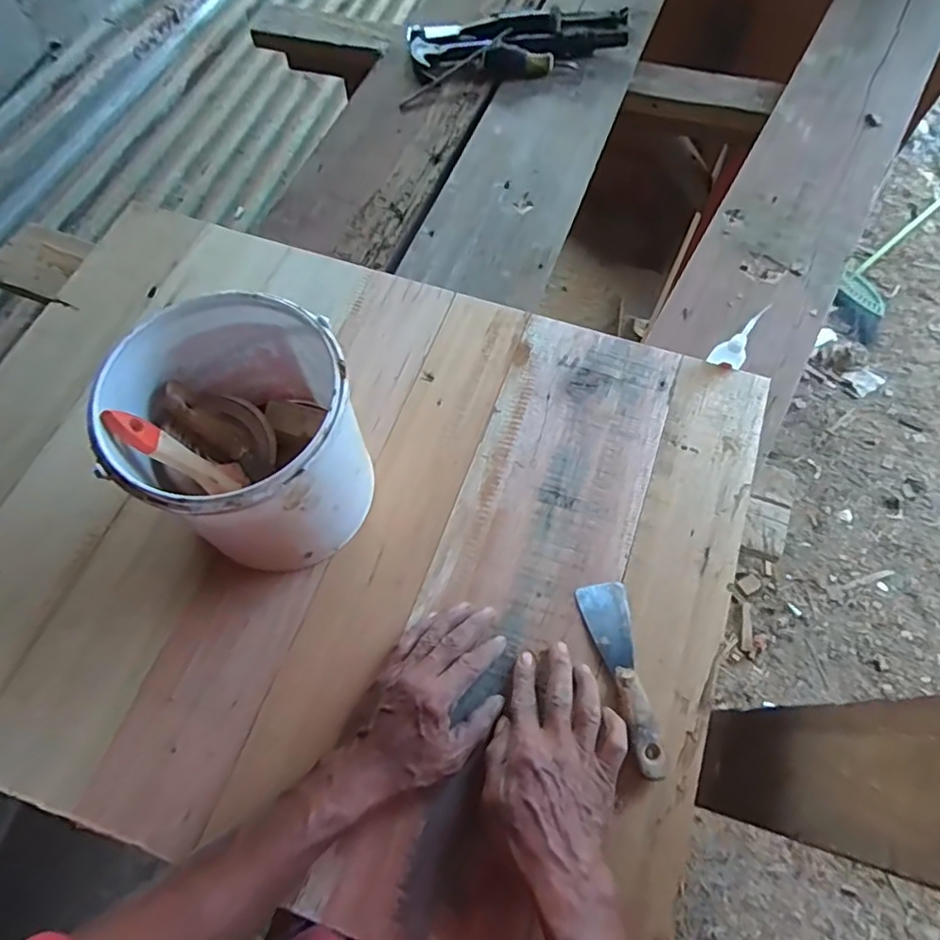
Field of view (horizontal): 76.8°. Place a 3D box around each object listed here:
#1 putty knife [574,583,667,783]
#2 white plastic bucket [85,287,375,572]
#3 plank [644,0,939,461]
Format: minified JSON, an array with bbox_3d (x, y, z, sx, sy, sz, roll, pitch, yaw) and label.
[{"bbox_3d":[0.141,0.179,0.523,0.044,0.021,0.164,-13,68,-6],"label":"putty knife"},{"bbox_3d":[-0.183,-0.019,0.508,0.173,0.188,0.171,0,67,-1],"label":"white plastic bucket"},{"bbox_3d":[0.519,-0.478,0.848,0.179,0.021,0.956,29,69,9],"label":"plank"}]

